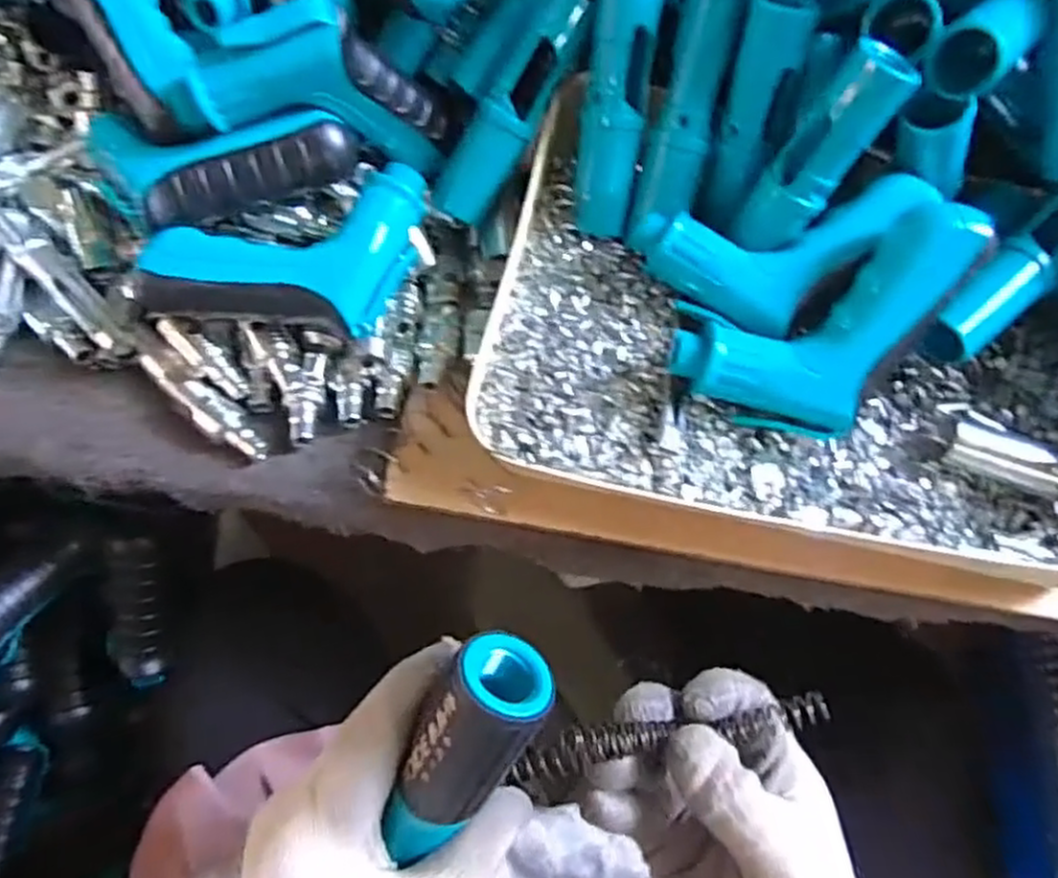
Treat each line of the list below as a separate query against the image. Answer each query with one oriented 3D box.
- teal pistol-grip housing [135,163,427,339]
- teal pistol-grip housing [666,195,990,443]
[{"bbox_3d":[-0.119,-0.095,0.373,0.122,0.036,0.078,6,64,0],"label":"teal pistol-grip housing"},{"bbox_3d":[0.139,-0.049,0.334,0.138,0.046,0.071,-33,68,9],"label":"teal pistol-grip housing"}]

